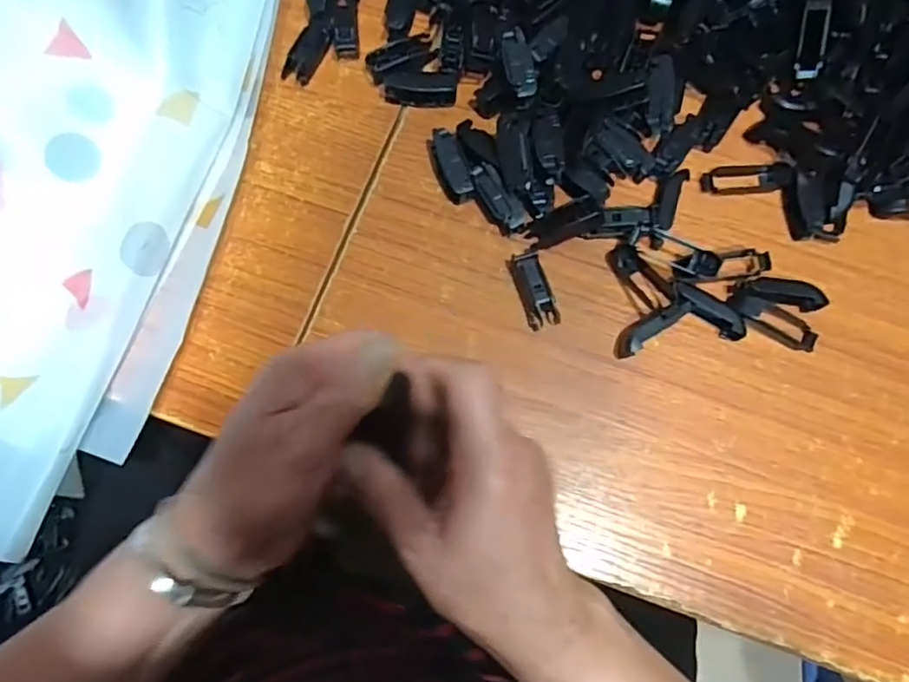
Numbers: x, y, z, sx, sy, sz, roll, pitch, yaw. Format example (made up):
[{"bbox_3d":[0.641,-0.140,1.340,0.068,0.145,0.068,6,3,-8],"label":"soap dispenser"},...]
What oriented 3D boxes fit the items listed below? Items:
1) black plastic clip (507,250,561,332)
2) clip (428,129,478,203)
[{"bbox_3d":[0.050,-0.033,0.370,0.019,0.016,0.047,-17,76,-5],"label":"black plastic clip"},{"bbox_3d":[-0.001,-0.115,0.392,0.022,0.018,0.047,-18,77,-5],"label":"clip"}]

